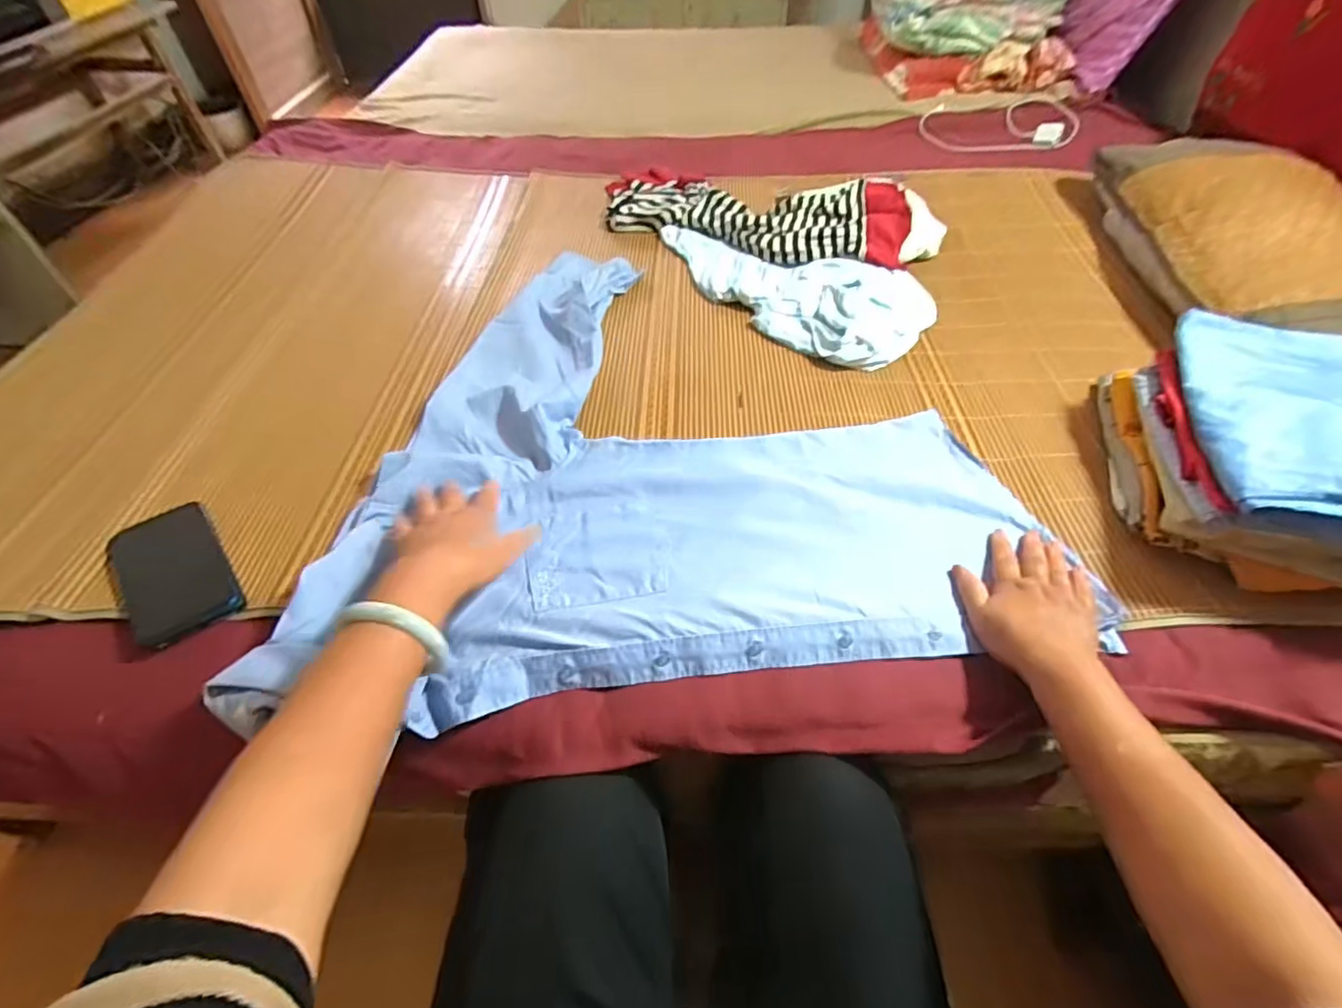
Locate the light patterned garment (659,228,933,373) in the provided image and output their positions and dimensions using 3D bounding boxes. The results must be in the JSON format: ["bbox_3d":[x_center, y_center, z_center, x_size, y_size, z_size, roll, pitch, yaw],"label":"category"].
[{"bbox_3d":[0.173,-0.347,0.882,0.436,0.026,0.244,36,59,25],"label":"light patterned garment"}]

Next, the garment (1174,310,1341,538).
[{"bbox_3d":[0.590,-0.082,0.524,0.186,0.041,0.273,17,53,14],"label":"garment"}]

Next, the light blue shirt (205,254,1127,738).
[{"bbox_3d":[-0.002,-0.098,0.658,0.721,0.046,0.624,-5,51,-6],"label":"light blue shirt"}]

